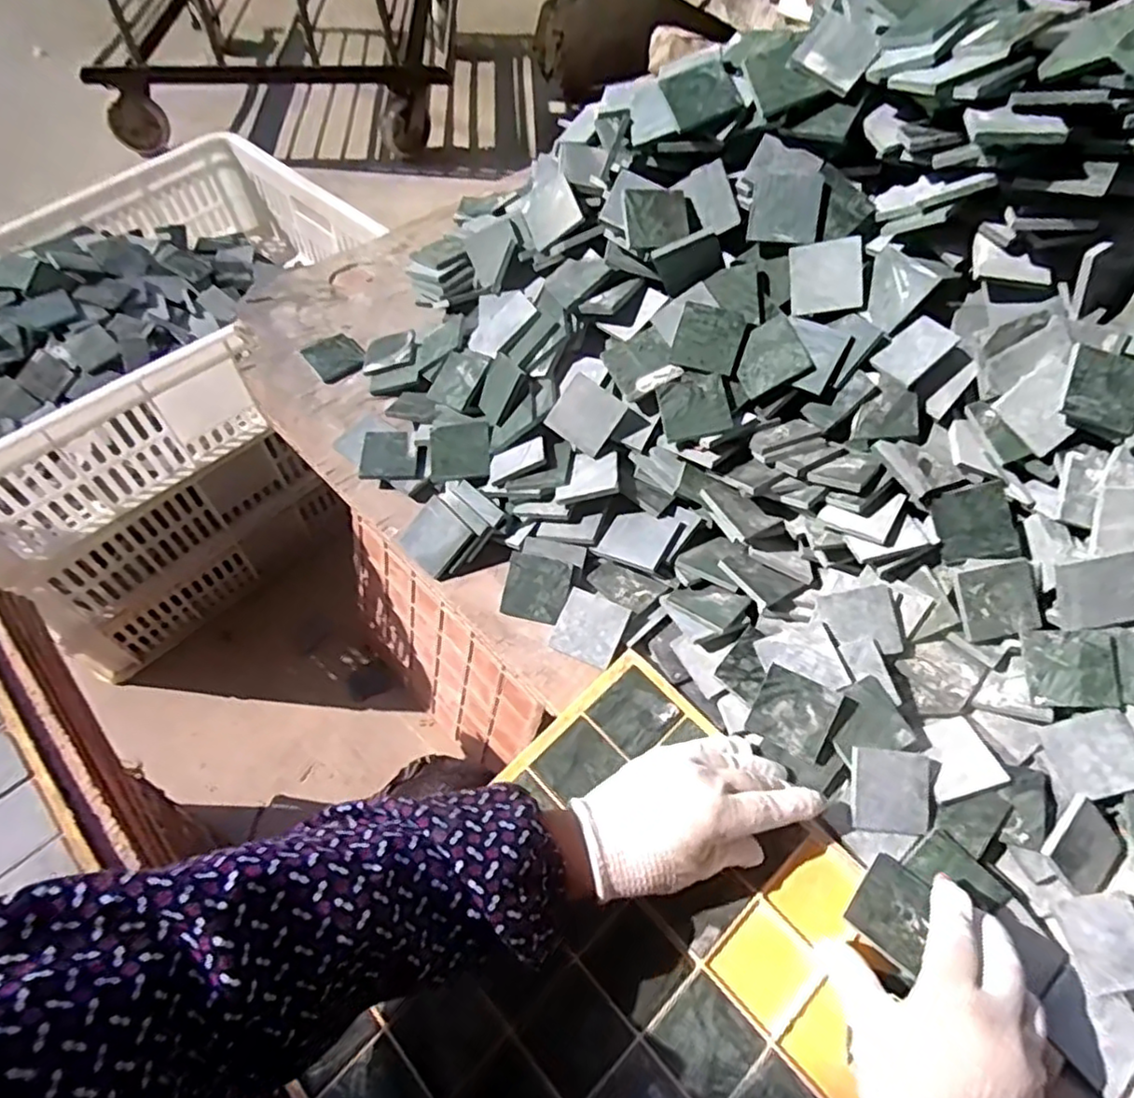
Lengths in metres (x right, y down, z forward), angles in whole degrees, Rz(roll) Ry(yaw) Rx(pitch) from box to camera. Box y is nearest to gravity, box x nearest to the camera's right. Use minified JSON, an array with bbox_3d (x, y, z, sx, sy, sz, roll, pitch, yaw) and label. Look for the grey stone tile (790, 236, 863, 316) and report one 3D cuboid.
[{"bbox_3d":[0.195,-0.205,0.504,0.050,0.050,0.004,0,13,22],"label":"grey stone tile"}]

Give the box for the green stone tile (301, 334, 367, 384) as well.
[{"bbox_3d":[-0.233,-0.194,0.675,0.050,0.012,0.053,-34,65,-21],"label":"green stone tile"}]

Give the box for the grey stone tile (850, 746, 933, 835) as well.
[{"bbox_3d":[0.214,0.160,0.441,0.053,0.004,0.051,8,83,2],"label":"grey stone tile"}]

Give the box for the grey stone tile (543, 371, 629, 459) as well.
[{"bbox_3d":[0.015,-0.107,0.539,0.050,0.050,0.009,35,23,-2],"label":"grey stone tile"}]

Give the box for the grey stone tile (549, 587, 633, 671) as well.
[{"bbox_3d":[0.018,0.060,0.514,0.050,0.004,0.052,21,76,18],"label":"grey stone tile"}]

